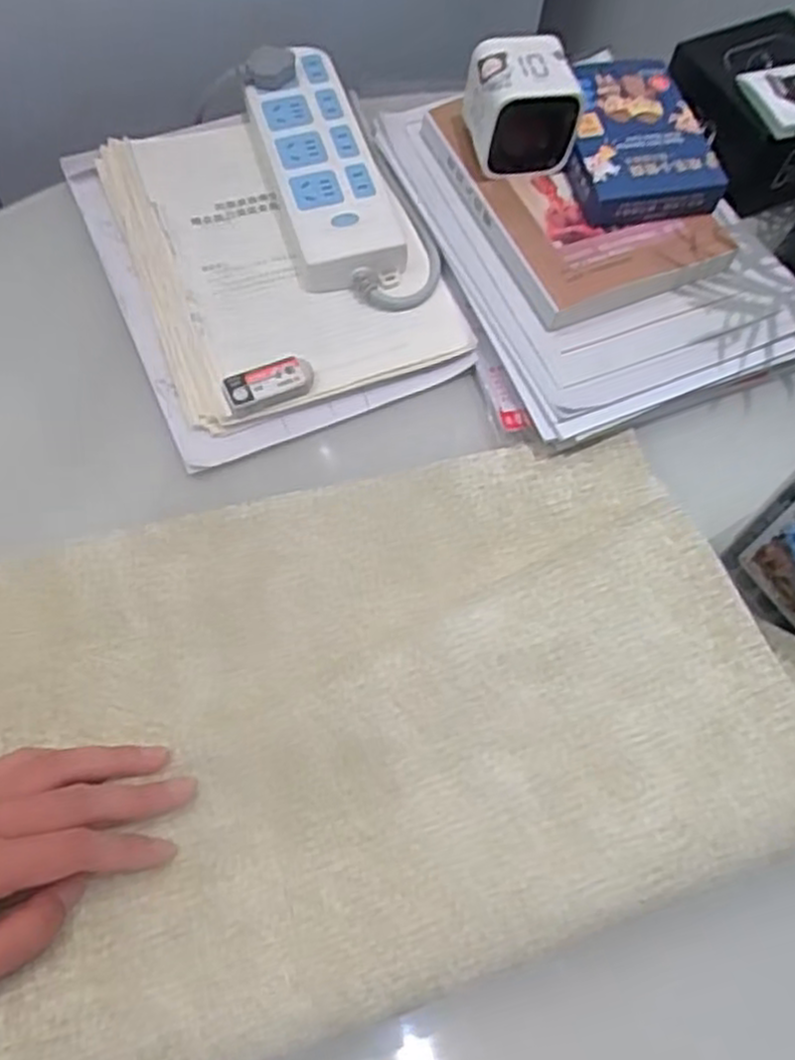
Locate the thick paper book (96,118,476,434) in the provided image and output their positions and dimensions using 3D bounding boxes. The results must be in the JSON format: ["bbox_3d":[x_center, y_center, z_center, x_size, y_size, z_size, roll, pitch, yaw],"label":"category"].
[{"bbox_3d":[-0.091,-0.209,0.569,0.196,0.029,0.274,-21,69,-10],"label":"thick paper book"}]

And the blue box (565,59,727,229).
[{"bbox_3d":[0.167,-0.276,0.548,0.096,0.030,0.125,-8,67,-5],"label":"blue box"}]

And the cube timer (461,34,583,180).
[{"bbox_3d":[0.084,-0.288,0.534,0.071,0.071,0.062,-7,67,-5],"label":"cube timer"}]

